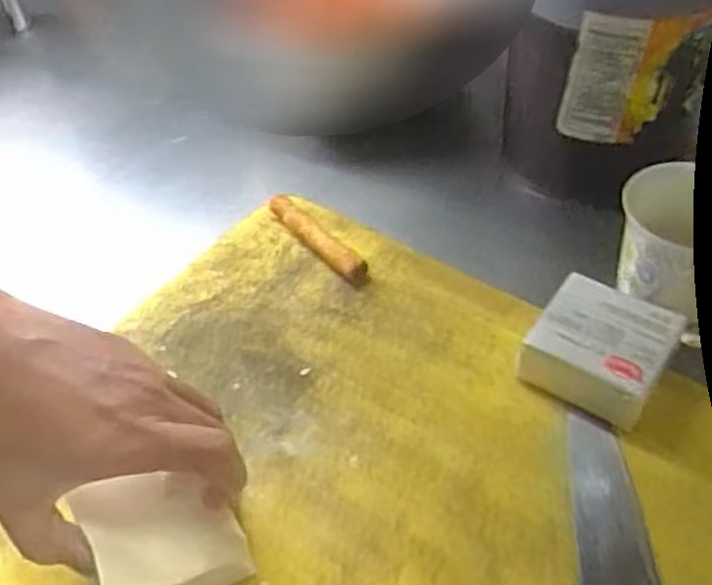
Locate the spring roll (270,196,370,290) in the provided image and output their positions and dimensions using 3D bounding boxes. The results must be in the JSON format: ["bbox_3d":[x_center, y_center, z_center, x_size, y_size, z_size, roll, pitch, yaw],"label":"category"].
[{"bbox_3d":[-0.030,-0.039,0.564,0.020,0.014,0.111,-33,54,-24],"label":"spring roll"}]

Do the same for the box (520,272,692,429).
[{"bbox_3d":[0.153,0.036,0.471,0.080,0.035,0.085,27,55,25],"label":"box"}]

